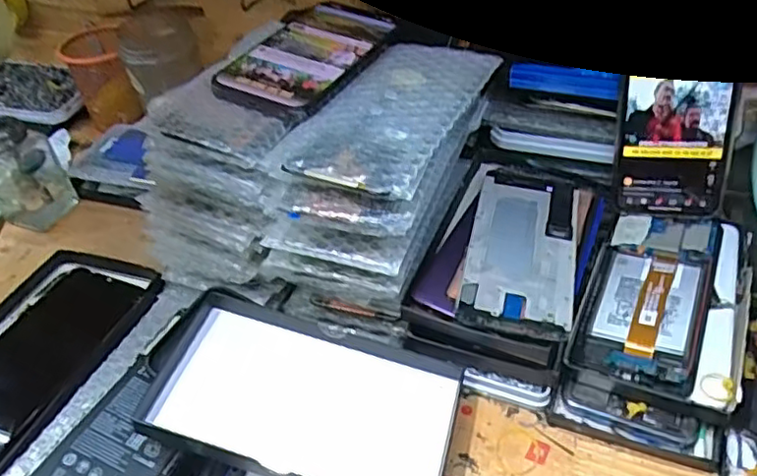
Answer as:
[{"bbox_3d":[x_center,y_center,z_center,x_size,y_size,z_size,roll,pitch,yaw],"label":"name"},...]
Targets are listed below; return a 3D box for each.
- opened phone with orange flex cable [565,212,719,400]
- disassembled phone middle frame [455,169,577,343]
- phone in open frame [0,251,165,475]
[{"bbox_3d":[0.190,0.040,0.439,0.076,0.014,0.154,12,48,27],"label":"opened phone with orange flex cable"},{"bbox_3d":[0.100,0.006,0.435,0.070,0.004,0.153,11,47,10],"label":"disassembled phone middle frame"},{"bbox_3d":[-0.248,0.080,0.450,0.112,0.017,0.190,9,45,16],"label":"phone in open frame"}]

